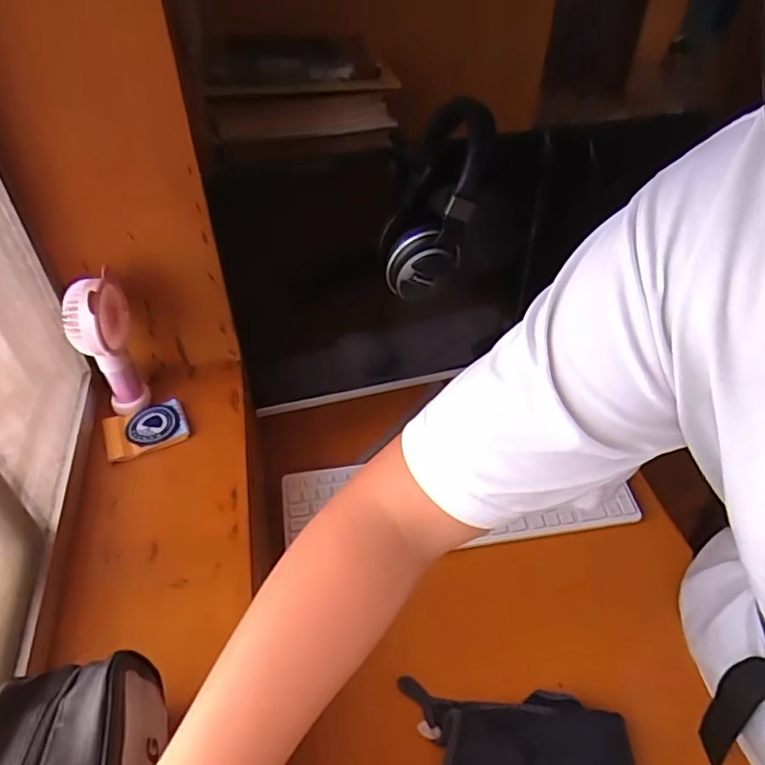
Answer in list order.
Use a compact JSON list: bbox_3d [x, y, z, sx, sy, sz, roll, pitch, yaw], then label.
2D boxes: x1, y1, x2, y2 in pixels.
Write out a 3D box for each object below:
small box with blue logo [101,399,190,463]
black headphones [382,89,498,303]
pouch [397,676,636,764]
[{"bbox_3d":[-0.273,0.054,0.672,0.090,0.012,0.065,-17,46,-17],"label":"small box with blue logo"},{"bbox_3d":[0.053,-0.193,0.622,0.102,0.165,0.137,8,44,9],"label":"black headphones"},{"bbox_3d":[0.126,0.338,0.537,0.202,0.033,0.114,1,43,1],"label":"pouch"}]

